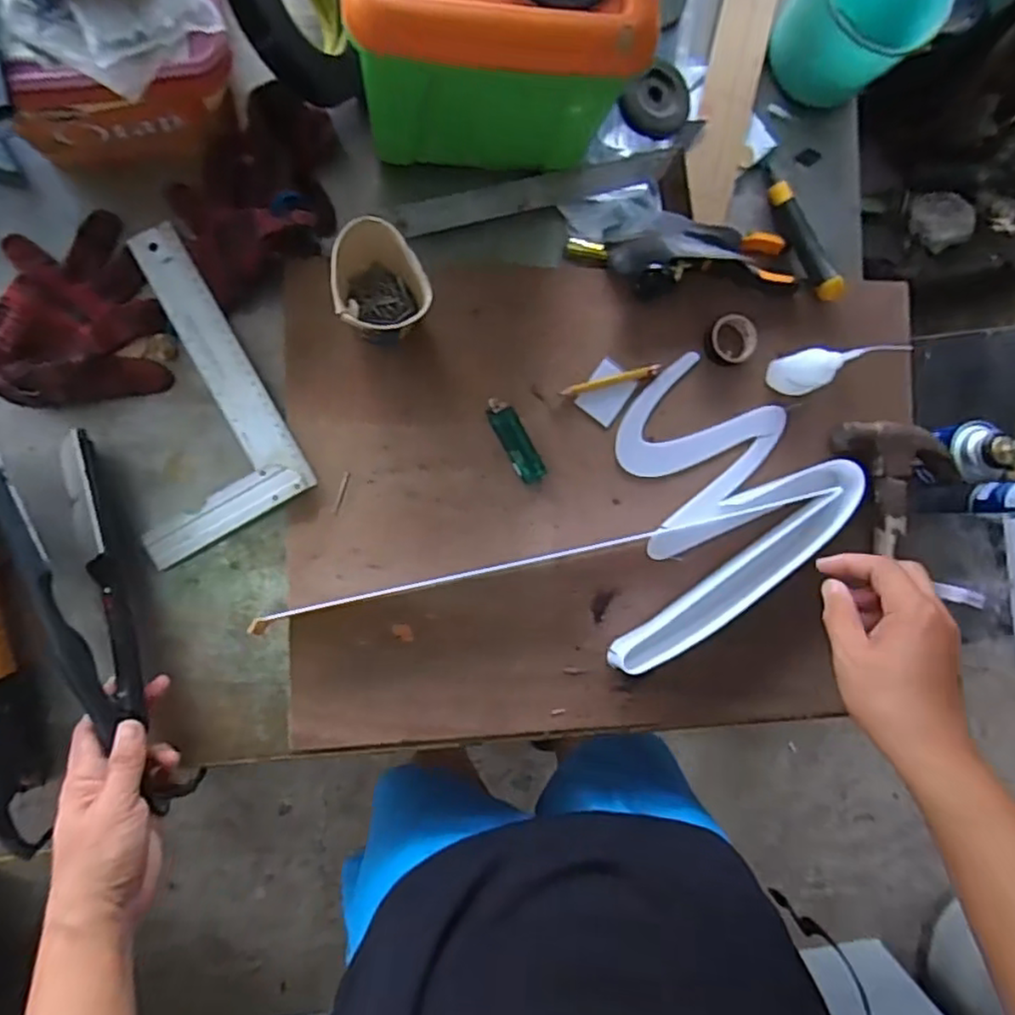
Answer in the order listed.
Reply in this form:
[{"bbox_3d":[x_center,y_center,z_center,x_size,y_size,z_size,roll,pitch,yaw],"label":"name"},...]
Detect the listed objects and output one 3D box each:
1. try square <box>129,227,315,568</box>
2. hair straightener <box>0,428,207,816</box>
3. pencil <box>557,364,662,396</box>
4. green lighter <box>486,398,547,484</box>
[{"bbox_3d":[-0.282,-0.098,0.553,0.145,0.017,0.257,-28,95,-9],"label":"try square"},{"bbox_3d":[-0.317,0.092,0.516,0.061,0.077,0.297,-17,99,-9],"label":"hair straightener"},{"bbox_3d":[0.096,-0.117,0.610,0.096,0.004,0.010,-15,90,-9],"label":"pencil"},{"bbox_3d":[0.008,-0.060,0.593,0.027,0.007,0.080,-29,95,-9],"label":"green lighter"}]

